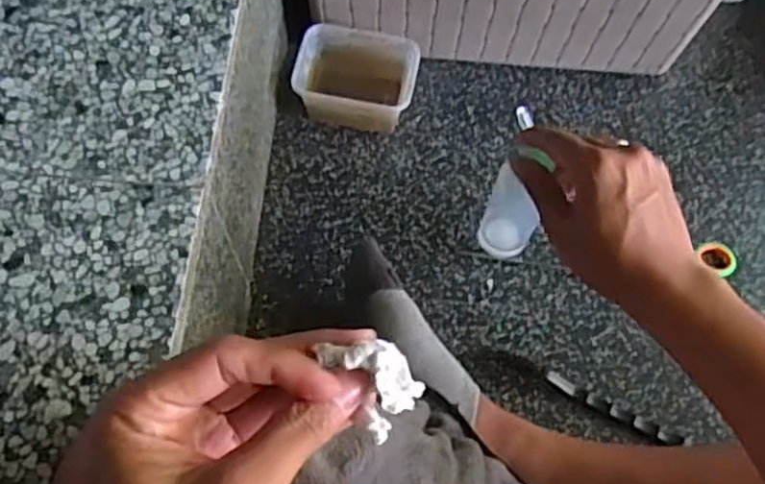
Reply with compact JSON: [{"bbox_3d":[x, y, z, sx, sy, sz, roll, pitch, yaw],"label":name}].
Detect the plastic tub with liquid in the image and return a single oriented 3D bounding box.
[{"bbox_3d":[-0.024,-0.152,0.671,0.105,0.056,0.074,10,66,2],"label":"plastic tub with liquid"}]

